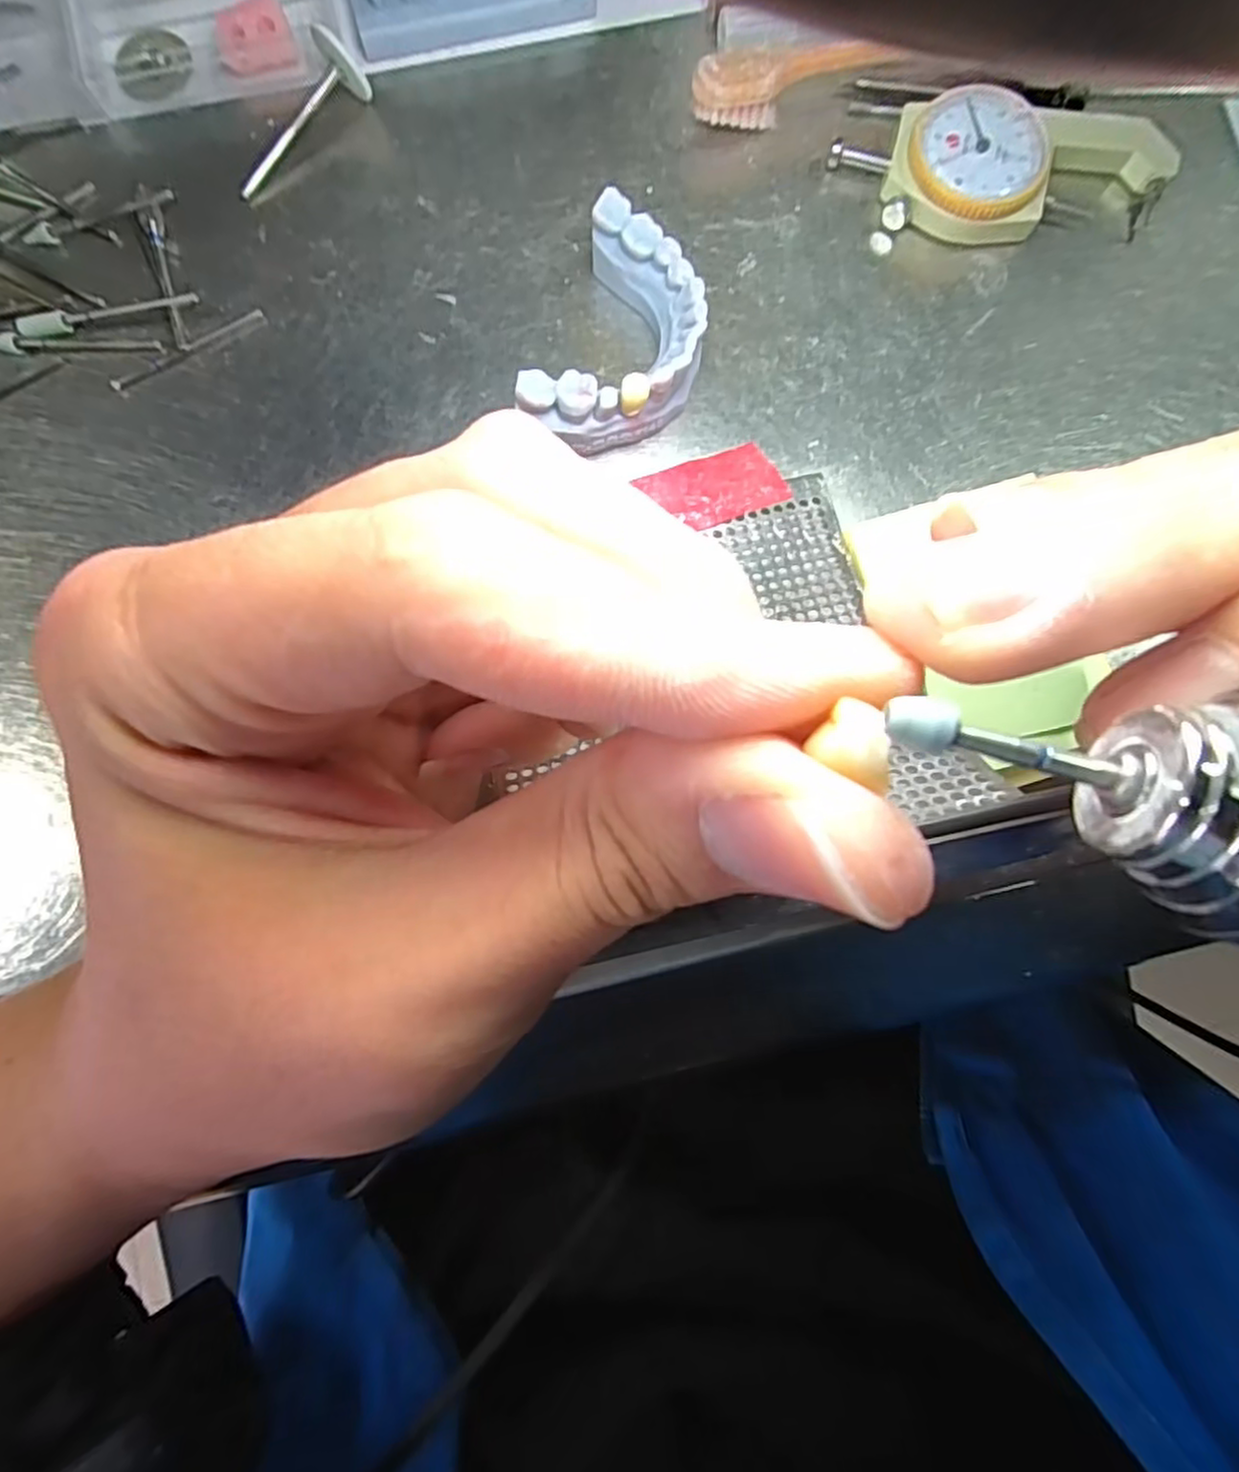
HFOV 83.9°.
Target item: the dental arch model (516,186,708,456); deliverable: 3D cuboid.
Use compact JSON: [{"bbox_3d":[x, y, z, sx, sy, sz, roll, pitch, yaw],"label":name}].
[{"bbox_3d":[0.002,-0.102,0.181,0.037,0.023,0.060,21,84,2],"label":"dental arch model"}]

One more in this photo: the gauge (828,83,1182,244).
[{"bbox_3d":[0.110,-0.161,0.195,0.091,0.012,0.037,-7,84,-1],"label":"gauge"}]

